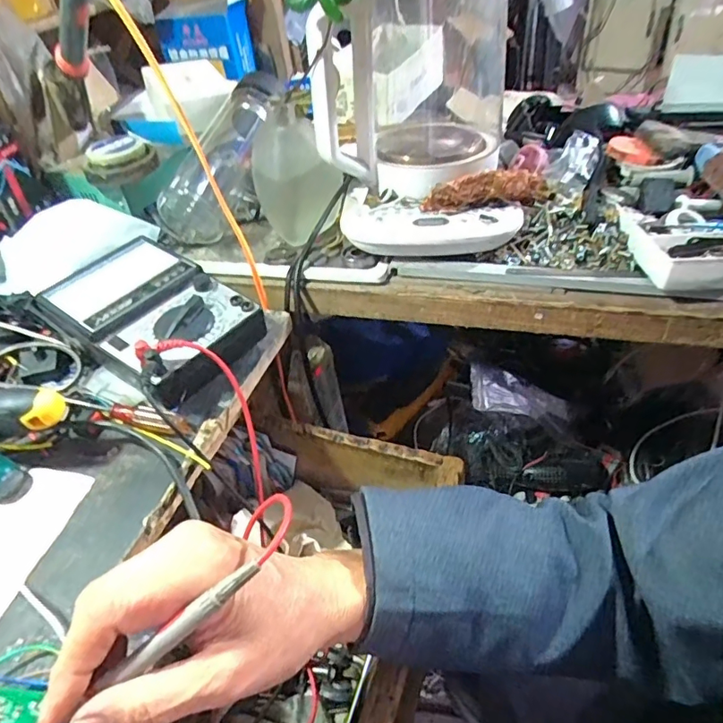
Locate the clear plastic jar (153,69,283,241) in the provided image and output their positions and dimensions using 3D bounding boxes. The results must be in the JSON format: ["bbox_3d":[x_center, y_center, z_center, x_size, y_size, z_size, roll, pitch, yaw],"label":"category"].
[{"bbox_3d":[-0.158,-0.222,0.591,0.098,0.085,0.202,6,64,14],"label":"clear plastic jar"}]

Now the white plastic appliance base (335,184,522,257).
[{"bbox_3d":[0.059,-0.126,0.490,0.164,0.027,0.072,8,43,16],"label":"white plastic appliance base"}]

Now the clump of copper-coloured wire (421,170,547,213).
[{"bbox_3d":[0.116,-0.163,0.499,0.117,0.027,0.030,-12,41,-6],"label":"clump of copper-coloured wire"}]

